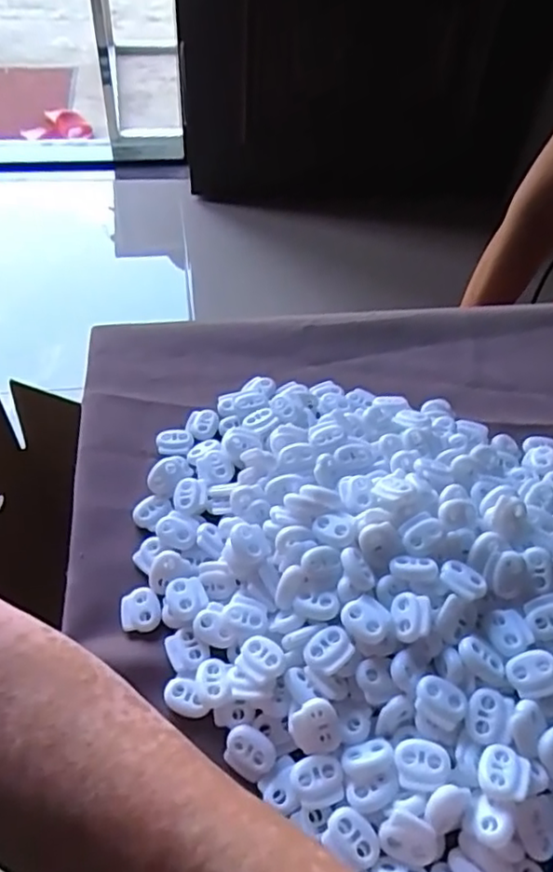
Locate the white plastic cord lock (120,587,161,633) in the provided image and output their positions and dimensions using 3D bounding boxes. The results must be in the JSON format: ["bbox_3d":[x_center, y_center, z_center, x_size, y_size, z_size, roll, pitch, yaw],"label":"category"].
[{"bbox_3d":[-0.067,0.085,0.312,0.019,0.006,0.021,-8,51,-11],"label":"white plastic cord lock"}]

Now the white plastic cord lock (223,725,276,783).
[{"bbox_3d":[-0.011,0.133,0.268,0.022,0.004,0.017,33,56,22],"label":"white plastic cord lock"}]

